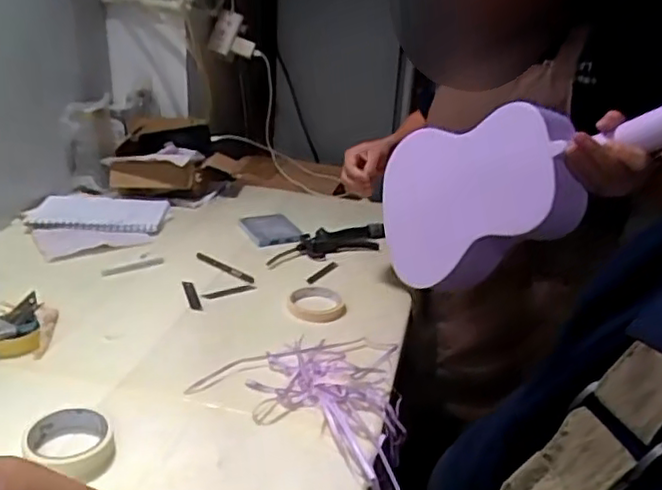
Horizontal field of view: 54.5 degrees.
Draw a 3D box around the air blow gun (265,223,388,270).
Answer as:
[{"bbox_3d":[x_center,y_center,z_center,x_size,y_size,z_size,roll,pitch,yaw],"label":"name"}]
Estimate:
[{"bbox_3d":[-0.009,-0.004,1.212,0.252,0.028,0.077,-9,28,-27],"label":"air blow gun"}]

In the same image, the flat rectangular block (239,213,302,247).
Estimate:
[{"bbox_3d":[-0.120,-0.036,1.274,0.099,0.010,0.138,-9,28,-27],"label":"flat rectangular block"}]

